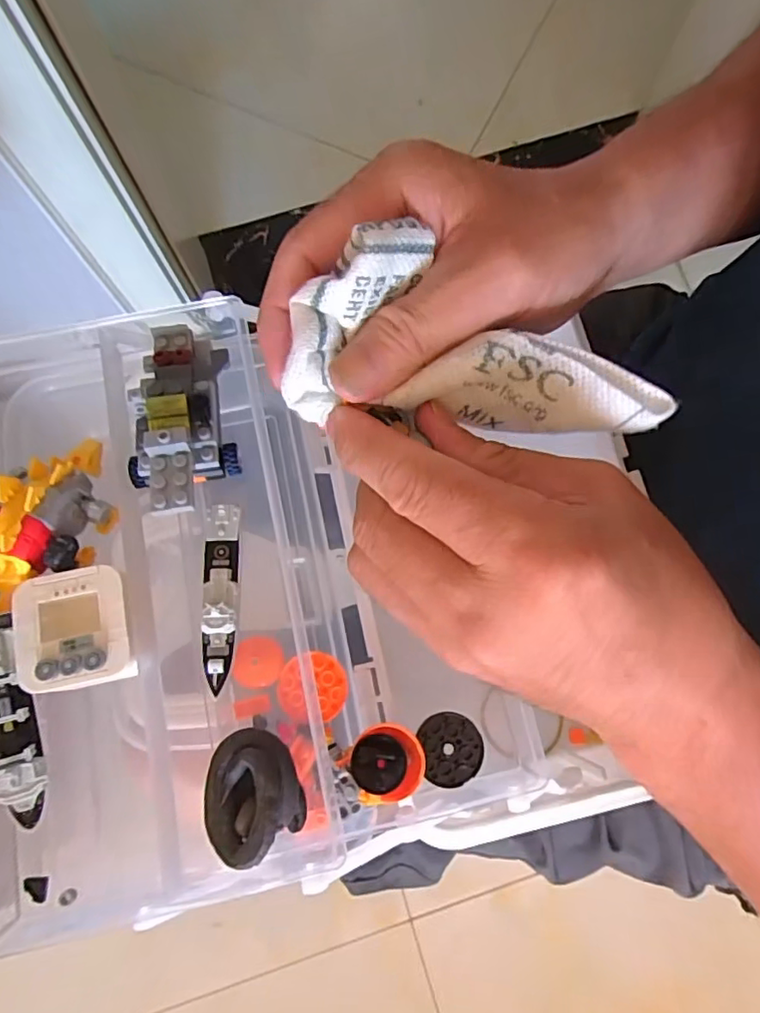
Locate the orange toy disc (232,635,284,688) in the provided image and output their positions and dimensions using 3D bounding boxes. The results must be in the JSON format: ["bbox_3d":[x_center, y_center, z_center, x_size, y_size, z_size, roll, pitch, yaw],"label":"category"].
[{"bbox_3d":[-0.056,0.071,0.262,0.022,0.006,0.022,0,76,1],"label":"orange toy disc"}]

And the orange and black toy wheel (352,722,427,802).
[{"bbox_3d":[0.003,0.108,0.241,0.030,0.008,0.029,0,76,1],"label":"orange and black toy wheel"}]

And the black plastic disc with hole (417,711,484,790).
[{"bbox_3d":[0.032,0.109,0.257,0.027,0.004,0.030,-11,76,-2],"label":"black plastic disc with hole"}]

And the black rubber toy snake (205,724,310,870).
[{"bbox_3d":[-0.048,0.104,0.206,0.034,0.020,0.041,-21,77,-4],"label":"black rubber toy snake"}]

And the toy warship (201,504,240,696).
[{"bbox_3d":[-0.065,0.035,0.229,0.014,0.010,0.072,-2,76,0],"label":"toy warship"}]

